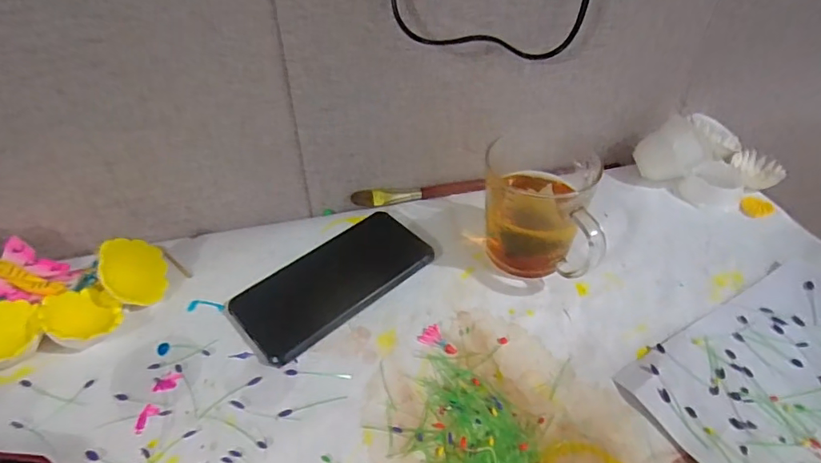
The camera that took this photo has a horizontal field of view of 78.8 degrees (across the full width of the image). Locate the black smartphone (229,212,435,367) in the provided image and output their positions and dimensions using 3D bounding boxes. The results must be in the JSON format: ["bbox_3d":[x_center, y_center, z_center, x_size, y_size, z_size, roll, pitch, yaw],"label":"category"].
[{"bbox_3d":[-0.064,0.039,0.421,0.163,0.010,0.077,-32,51,-28],"label":"black smartphone"}]

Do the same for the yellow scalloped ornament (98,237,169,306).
[{"bbox_3d":[-0.222,0.032,0.401,0.010,0.059,0.052,-17,72,22],"label":"yellow scalloped ornament"}]

